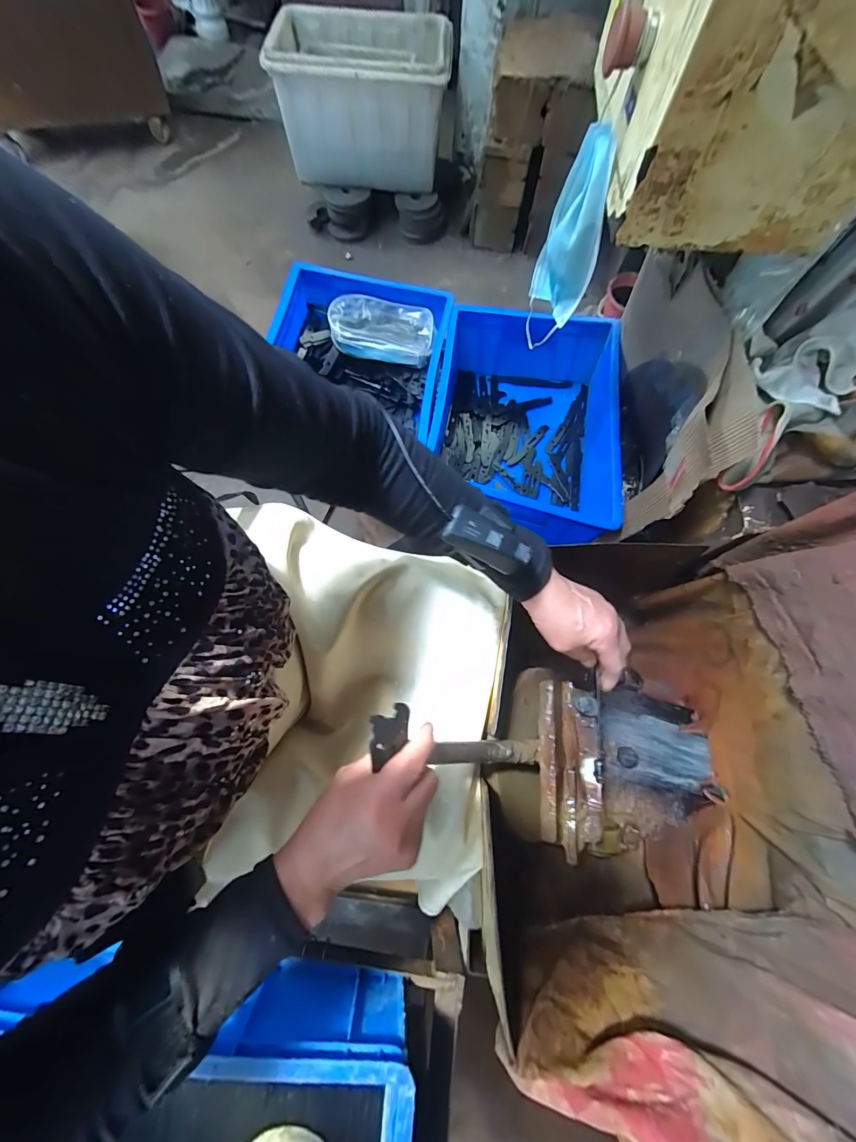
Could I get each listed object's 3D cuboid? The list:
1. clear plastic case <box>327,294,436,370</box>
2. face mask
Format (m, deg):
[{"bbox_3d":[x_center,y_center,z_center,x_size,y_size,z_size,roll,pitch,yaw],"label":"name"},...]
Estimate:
[{"bbox_3d":[-0.086,-0.459,0.731,0.196,0.051,0.113,3,72,0],"label":"clear plastic case"},{"bbox_3d":[0.166,-0.378,0.454,0.057,0.197,0.078,11,72,2],"label":"face mask"}]

